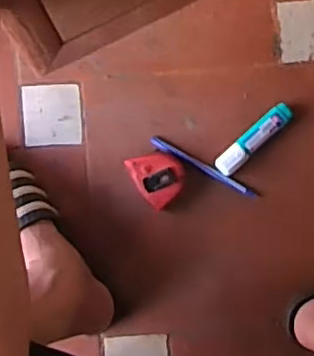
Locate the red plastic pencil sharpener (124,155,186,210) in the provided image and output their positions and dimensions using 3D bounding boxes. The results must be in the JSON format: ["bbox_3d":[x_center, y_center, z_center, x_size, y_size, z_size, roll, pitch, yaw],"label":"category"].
[{"bbox_3d":[0.002,-0.004,0.718,0.053,0.031,0.064,-38,92,1],"label":"red plastic pencil sharpener"}]

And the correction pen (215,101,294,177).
[{"bbox_3d":[0.111,-0.045,0.720,0.107,0.019,0.024,-43,91,1],"label":"correction pen"}]

